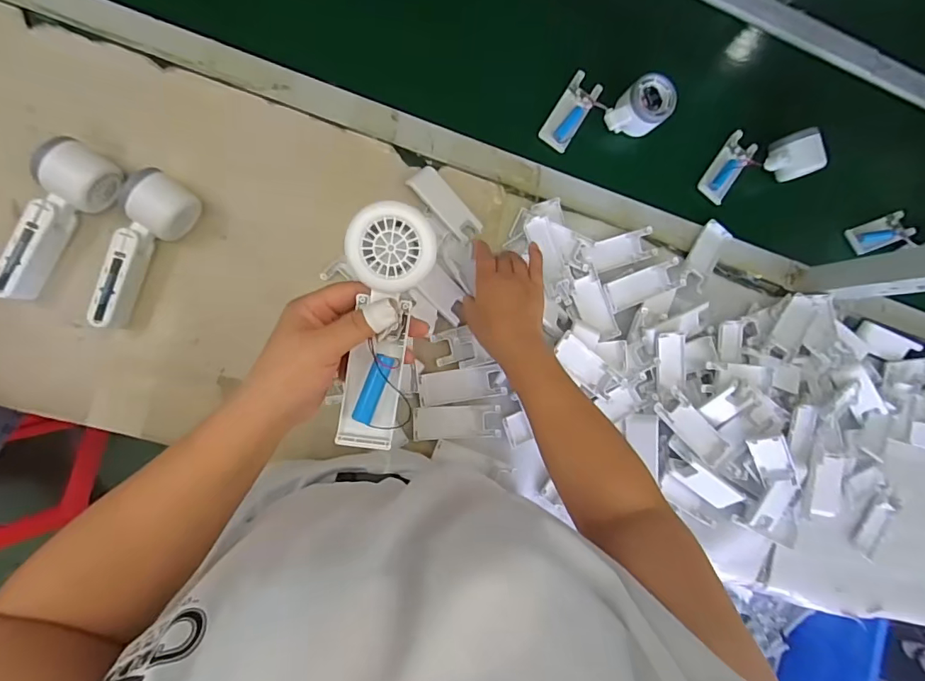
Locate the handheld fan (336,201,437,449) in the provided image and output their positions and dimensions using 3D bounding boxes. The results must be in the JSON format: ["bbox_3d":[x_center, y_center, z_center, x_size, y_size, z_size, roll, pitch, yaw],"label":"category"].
[{"bbox_3d":[-0.054,-0.008,0.322,0.051,0.028,0.163,6,108,-9],"label":"handheld fan"}]

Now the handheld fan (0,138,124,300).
[{"bbox_3d":[-0.412,-0.118,0.485,0.054,0.056,0.167,24,87,-9],"label":"handheld fan"}]

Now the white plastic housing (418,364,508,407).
[{"bbox_3d":[-0.002,0.055,0.577,0.101,0.020,0.040,-8,92,-9],"label":"white plastic housing"}]

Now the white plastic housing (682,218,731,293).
[{"bbox_3d":[0.327,-0.114,0.635,0.037,0.016,0.109,36,73,-8],"label":"white plastic housing"}]

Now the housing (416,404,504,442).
[{"bbox_3d":[-0.007,0.100,0.578,0.104,0.013,0.040,0,91,-9],"label":"housing"}]

